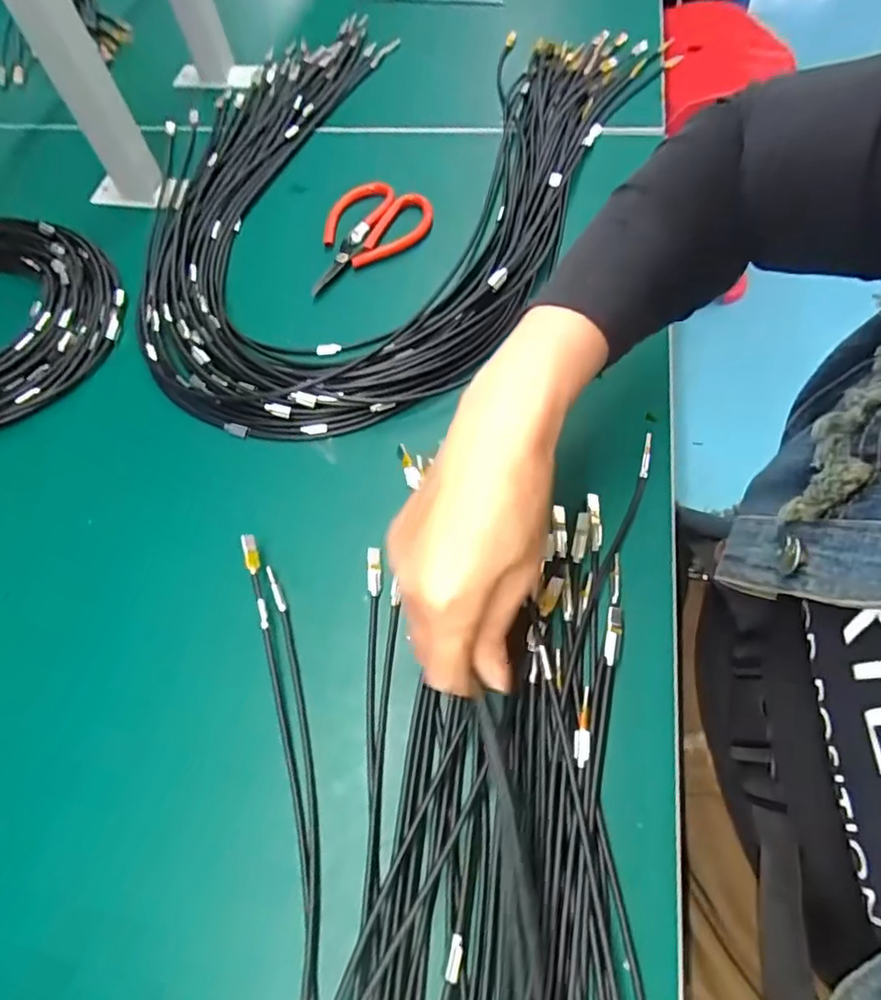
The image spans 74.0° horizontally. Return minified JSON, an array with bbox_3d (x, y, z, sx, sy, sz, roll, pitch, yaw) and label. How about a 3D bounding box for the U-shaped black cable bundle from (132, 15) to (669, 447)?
[{"bbox_3d":[-0.068,-0.276,0.492,0.363,0.034,0.500,20,65,14],"label":"U-shaped black cable bundle"}]

